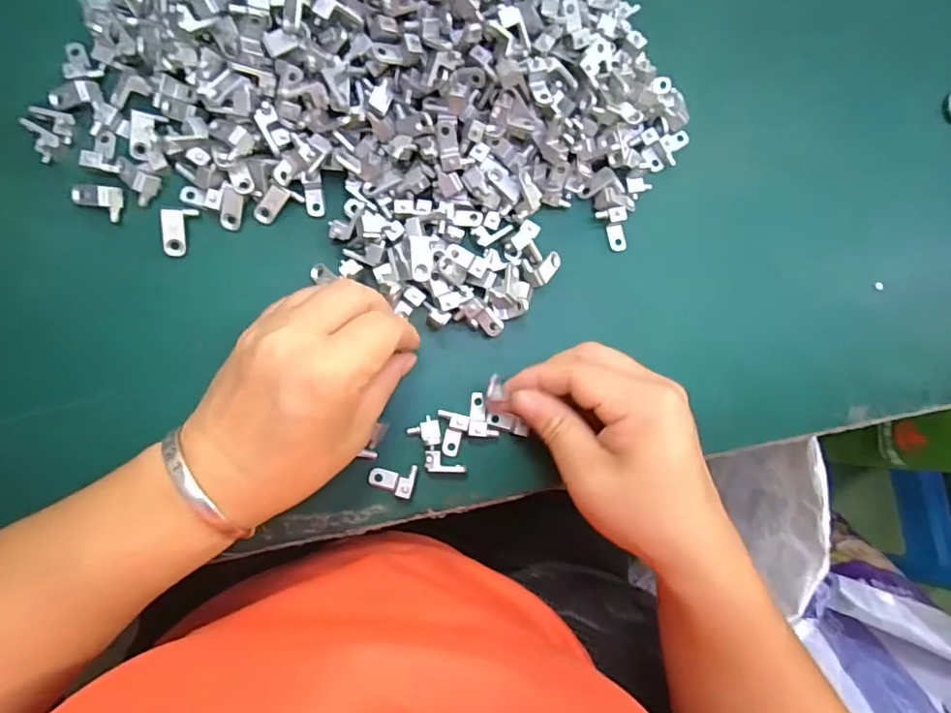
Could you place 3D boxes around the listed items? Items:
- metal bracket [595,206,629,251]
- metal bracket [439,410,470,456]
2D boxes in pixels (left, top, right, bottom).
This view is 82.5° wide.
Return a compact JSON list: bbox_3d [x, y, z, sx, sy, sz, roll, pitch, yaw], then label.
[{"bbox_3d":[0.080,-0.073,0.312,0.015,0.007,0.025,-20,113,-9],"label":"metal bracket"},{"bbox_3d":[-0.013,0.042,0.292,0.016,0.006,0.024,8,103,-8],"label":"metal bracket"}]

